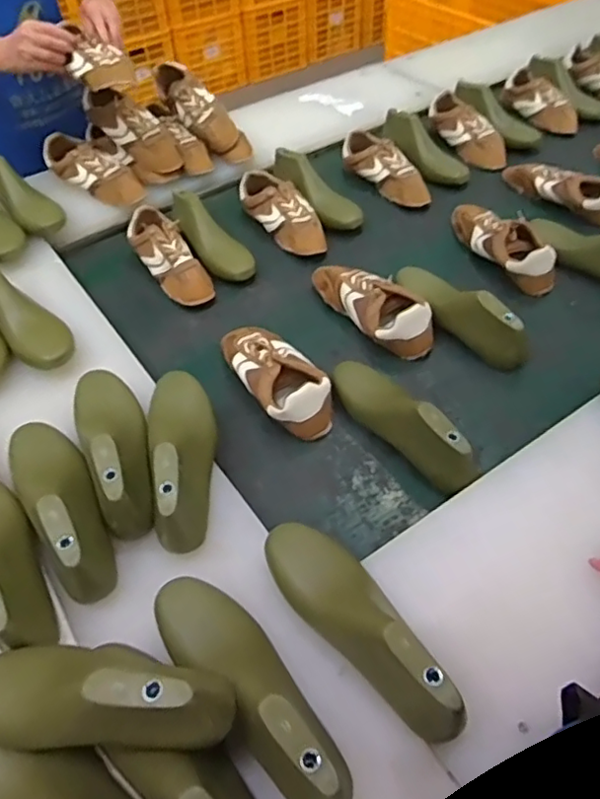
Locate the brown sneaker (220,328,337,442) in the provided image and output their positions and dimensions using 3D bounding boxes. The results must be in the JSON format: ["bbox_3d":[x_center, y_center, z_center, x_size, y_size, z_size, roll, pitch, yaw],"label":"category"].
[{"bbox_3d":[-0.032,-0.039,0.881,0.101,0.070,0.220,-26,53,-18],"label":"brown sneaker"}]

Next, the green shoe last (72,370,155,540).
[{"bbox_3d":[-0.231,0.044,0.735,0.089,0.088,0.256,-21,52,-14],"label":"green shoe last"}]

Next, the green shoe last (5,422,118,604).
[{"bbox_3d":[-0.277,0.106,0.682,0.082,0.086,0.251,-30,55,-21],"label":"green shoe last"}]

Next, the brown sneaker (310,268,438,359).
[{"bbox_3d":[0.124,-0.159,0.977,0.098,0.065,0.235,-29,54,-20],"label":"brown sneaker"}]

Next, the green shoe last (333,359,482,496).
[{"bbox_3d":[0.127,0.018,0.795,0.065,0.077,0.248,-29,54,-20],"label":"green shoe last"}]

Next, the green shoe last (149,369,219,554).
[{"bbox_3d":[-0.151,0.054,0.732,0.092,0.081,0.253,-9,50,-5],"label":"green shoe last"}]

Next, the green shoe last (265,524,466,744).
[{"bbox_3d":[0.059,0.202,0.579,0.077,0.075,0.256,-34,56,-23],"label":"green shoe last"}]

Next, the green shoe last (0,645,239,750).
[{"bbox_3d":[-0.187,0.248,0.511,0.247,0.100,0.082,-5,46,21],"label":"green shoe last"}]

